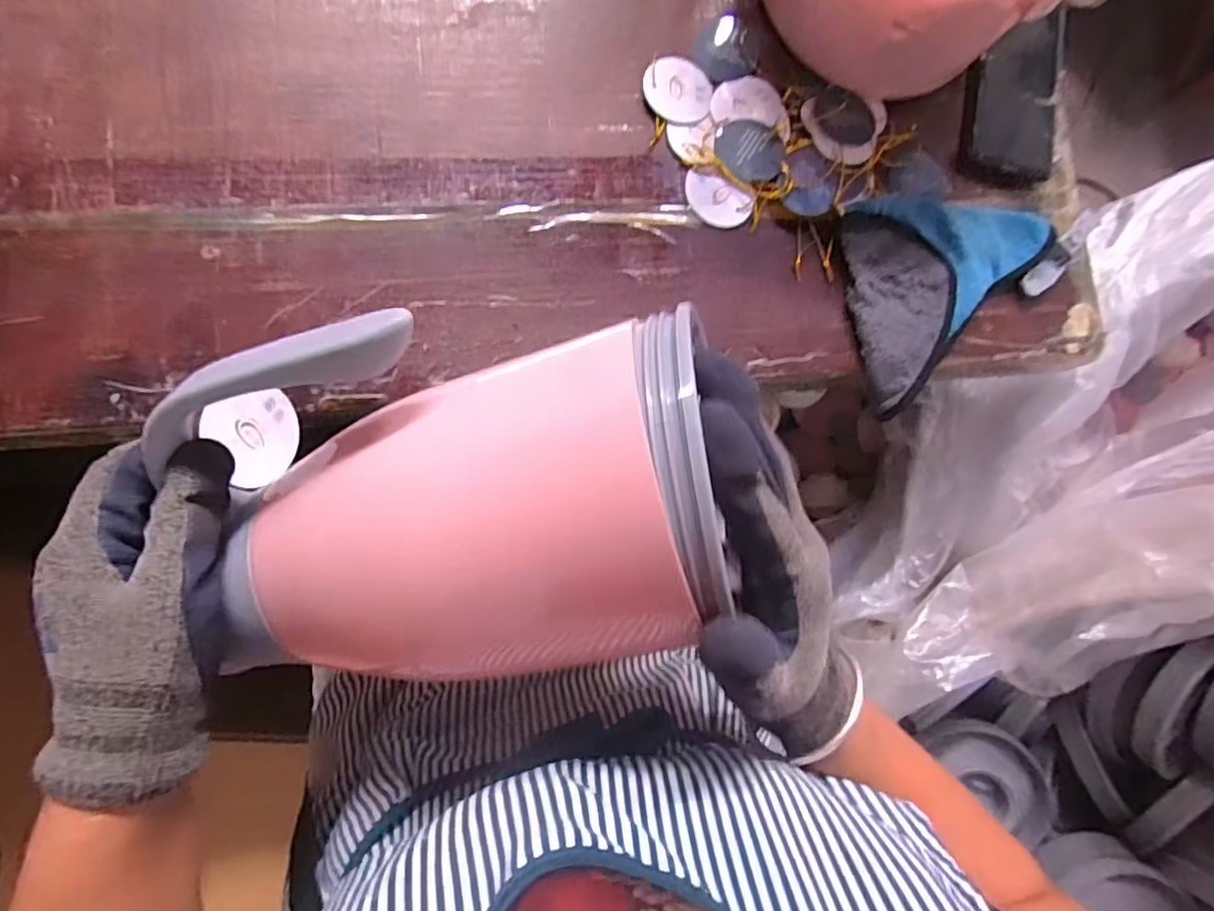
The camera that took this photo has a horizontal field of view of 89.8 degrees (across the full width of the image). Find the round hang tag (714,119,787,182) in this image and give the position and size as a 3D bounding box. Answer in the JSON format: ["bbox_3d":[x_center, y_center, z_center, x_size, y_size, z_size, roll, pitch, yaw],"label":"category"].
[{"bbox_3d":[0.108,-0.230,0.457,0.052,0.004,0.045,20,82,1],"label":"round hang tag"}]

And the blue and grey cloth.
[{"bbox_3d":[0.265,-0.127,0.466,0.170,0.020,0.150,-14,87,-11],"label":"blue and grey cloth"}]

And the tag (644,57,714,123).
[{"bbox_3d":[0.053,-0.272,0.454,0.051,0.004,0.043,9,91,-7],"label":"tag"}]

